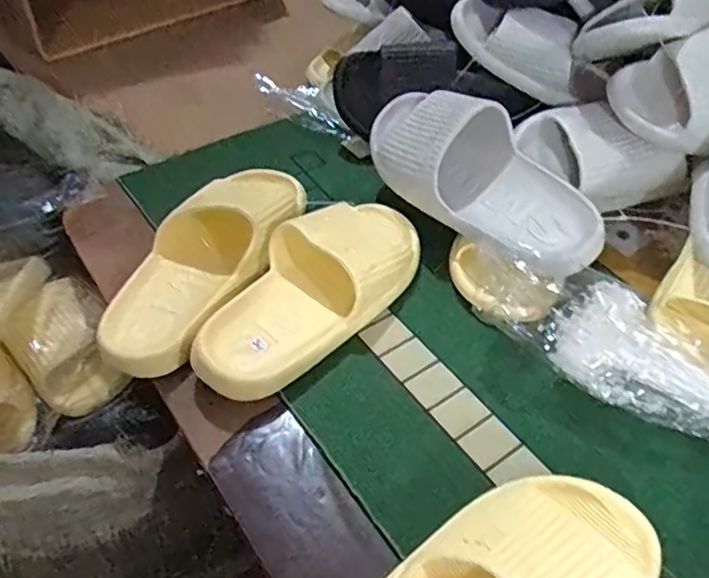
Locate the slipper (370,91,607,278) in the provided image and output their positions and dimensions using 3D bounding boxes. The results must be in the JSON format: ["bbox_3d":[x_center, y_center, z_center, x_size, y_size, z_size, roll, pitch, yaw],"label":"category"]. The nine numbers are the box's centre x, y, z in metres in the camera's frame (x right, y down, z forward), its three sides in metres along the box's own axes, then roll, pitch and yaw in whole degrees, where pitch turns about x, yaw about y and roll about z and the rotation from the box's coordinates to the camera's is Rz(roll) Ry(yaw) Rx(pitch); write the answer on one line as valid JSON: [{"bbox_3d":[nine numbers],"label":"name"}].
[{"bbox_3d":[0.100,-0.106,0.538,0.114,0.075,0.260,-45,59,10],"label":"slipper"}]

